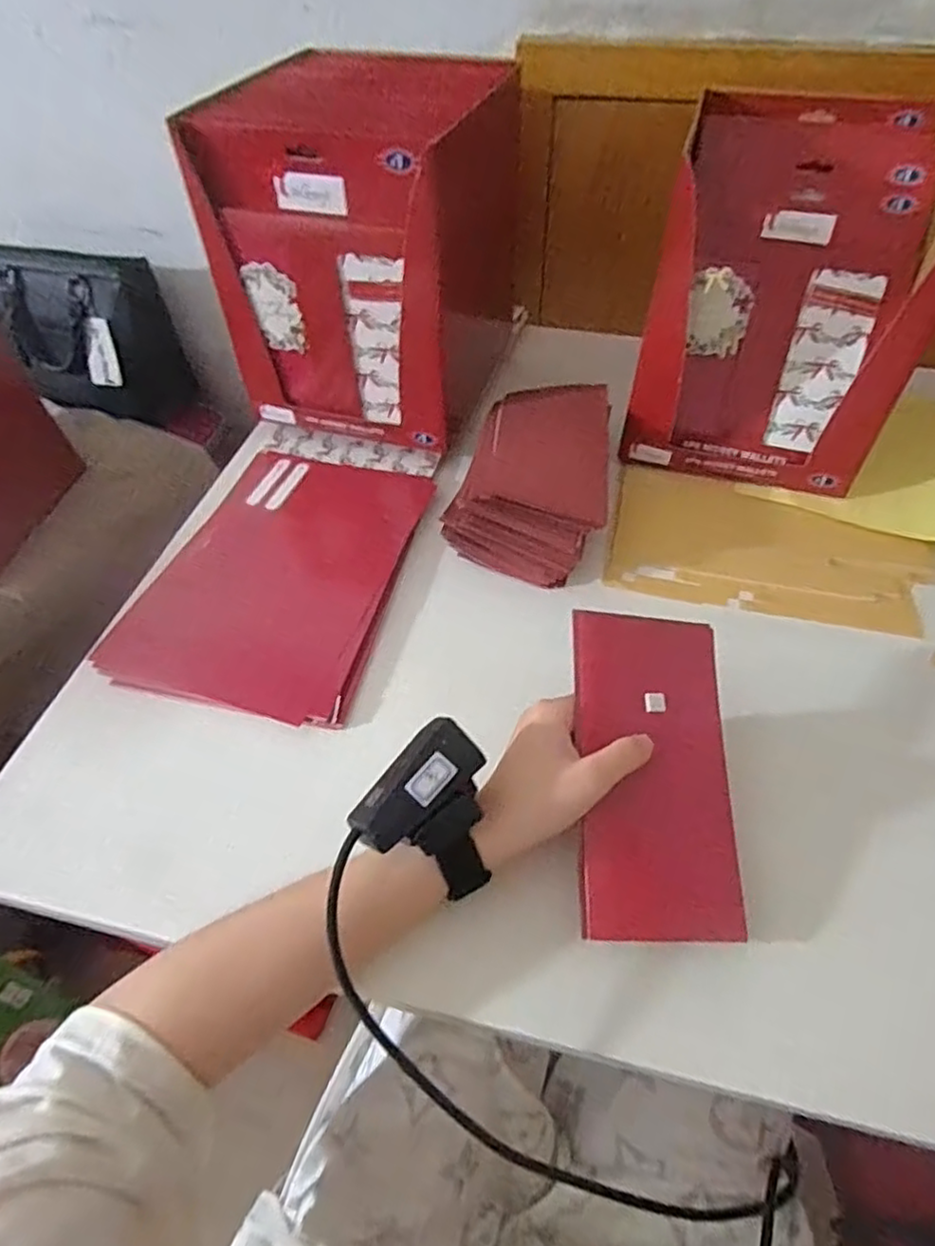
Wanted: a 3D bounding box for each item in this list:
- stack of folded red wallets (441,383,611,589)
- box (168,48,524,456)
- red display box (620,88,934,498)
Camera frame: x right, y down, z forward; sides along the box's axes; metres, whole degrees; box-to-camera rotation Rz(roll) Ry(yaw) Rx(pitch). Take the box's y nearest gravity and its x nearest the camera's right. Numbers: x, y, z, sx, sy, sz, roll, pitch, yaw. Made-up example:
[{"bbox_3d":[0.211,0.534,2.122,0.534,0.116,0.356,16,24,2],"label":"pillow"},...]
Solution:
[{"bbox_3d":[0.064,-0.128,0.560,0.114,0.080,0.193,14,51,13],"label":"stack of folded red wallets"},{"bbox_3d":[-0.085,-0.324,0.584,0.211,0.235,0.209,18,52,16],"label":"box"},{"bbox_3d":[0.278,-0.288,0.585,0.206,0.227,0.247,14,51,13],"label":"red display box"}]

